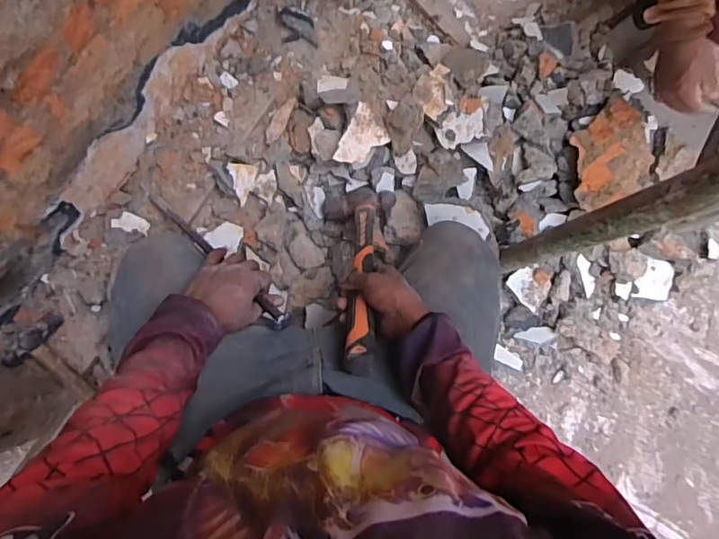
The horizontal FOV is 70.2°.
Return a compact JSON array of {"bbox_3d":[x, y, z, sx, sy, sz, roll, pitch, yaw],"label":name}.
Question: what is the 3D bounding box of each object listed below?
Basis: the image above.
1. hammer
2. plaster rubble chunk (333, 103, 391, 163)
[{"bbox_3d":[-0.001,-0.010,0.727,0.104,0.047,0.380,6,39,-4],"label":"hammer"},{"bbox_3d":[0.011,-0.213,0.831,0.066,0.022,0.109,23,82,-2],"label":"plaster rubble chunk"}]

